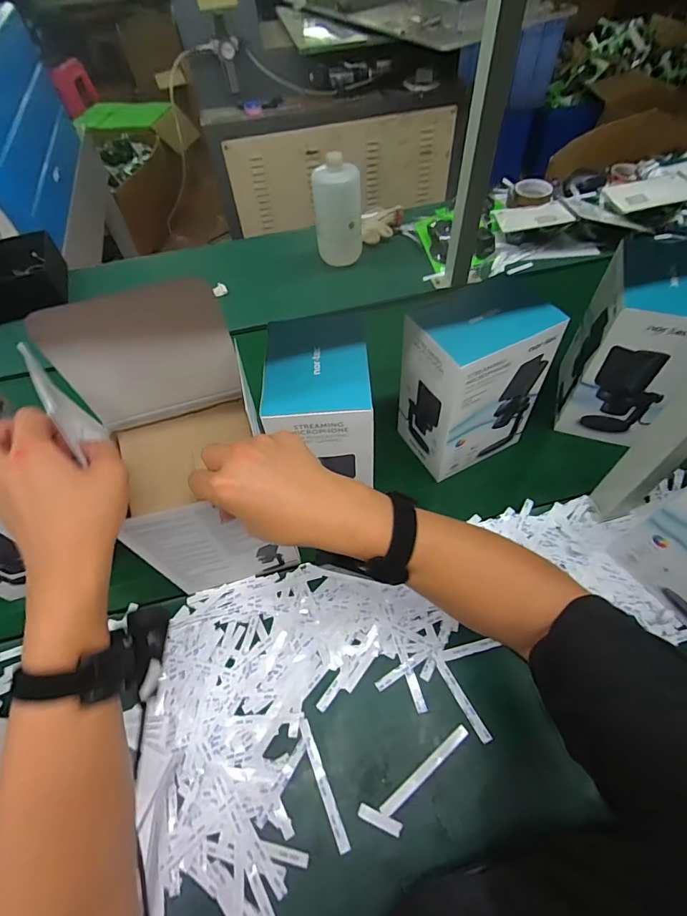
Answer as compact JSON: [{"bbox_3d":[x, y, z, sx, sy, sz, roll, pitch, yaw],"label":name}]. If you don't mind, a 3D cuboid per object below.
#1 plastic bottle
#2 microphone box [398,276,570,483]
[{"bbox_3d":[-0.010,-0.502,0.900,0.099,0.183,0.082,-1,56,1],"label":"plastic bottle"},{"bbox_3d":[0.169,-0.093,0.605,0.145,0.248,0.125,-27,60,-15],"label":"microphone box"}]

